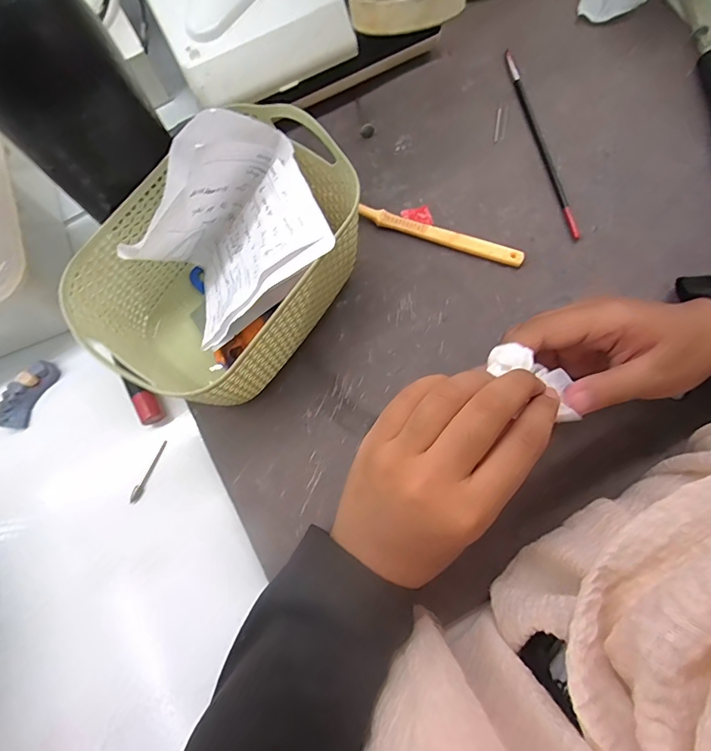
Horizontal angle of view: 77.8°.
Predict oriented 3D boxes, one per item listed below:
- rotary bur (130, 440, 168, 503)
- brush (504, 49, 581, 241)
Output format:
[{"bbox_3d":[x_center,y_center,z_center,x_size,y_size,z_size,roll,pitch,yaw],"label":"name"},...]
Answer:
[{"bbox_3d":[-0.141,0.066,0.302,0.006,0.008,0.044,23,79,8],"label":"rotary bur"},{"bbox_3d":[0.142,-0.180,0.338,0.007,0.005,0.168,-14,76,0],"label":"brush"}]

